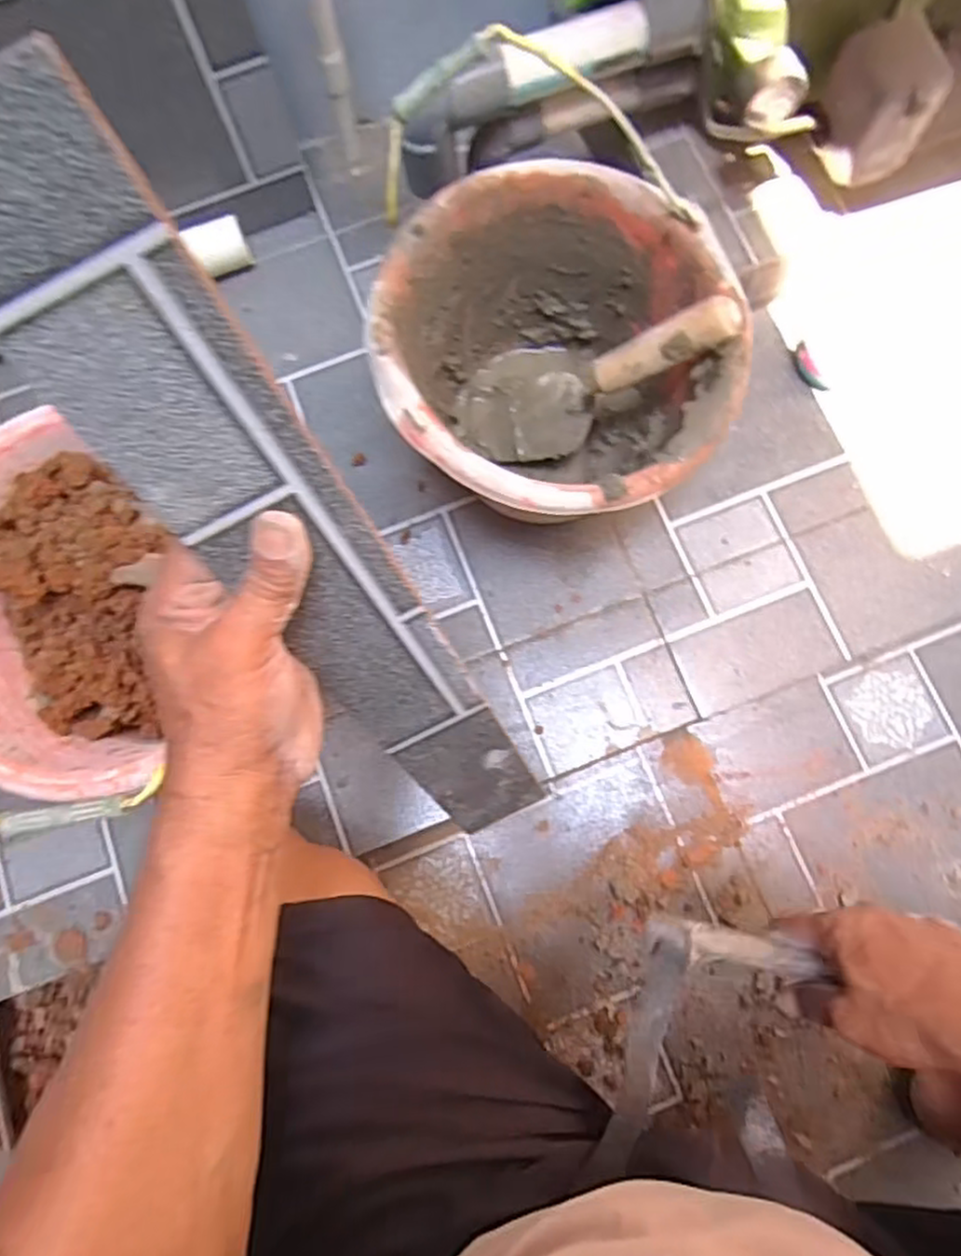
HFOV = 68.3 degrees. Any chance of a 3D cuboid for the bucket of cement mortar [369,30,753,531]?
[{"bbox_3d":[0.054,-0.215,0.624,0.274,0.225,0.314,-17,77,-3],"label":"bucket of cement mortar"}]

